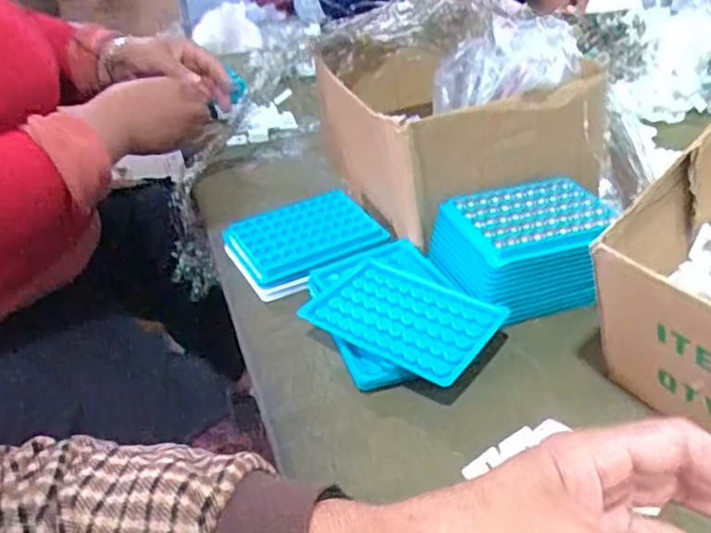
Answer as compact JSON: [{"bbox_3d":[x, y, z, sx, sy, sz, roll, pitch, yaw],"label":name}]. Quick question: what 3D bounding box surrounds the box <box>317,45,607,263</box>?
[{"bbox_3d":[0.092,-0.152,0.645,0.212,0.124,0.253,-12,35,-15],"label":"box"}]

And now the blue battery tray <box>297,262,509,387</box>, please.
[{"bbox_3d":[0.036,0.037,0.487,0.132,0.008,0.092,19,41,31],"label":"blue battery tray"}]

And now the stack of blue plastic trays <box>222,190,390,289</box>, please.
[{"bbox_3d":[-0.046,-0.027,0.592,0.127,0.016,0.099,-16,37,-21],"label":"stack of blue plastic trays"}]

